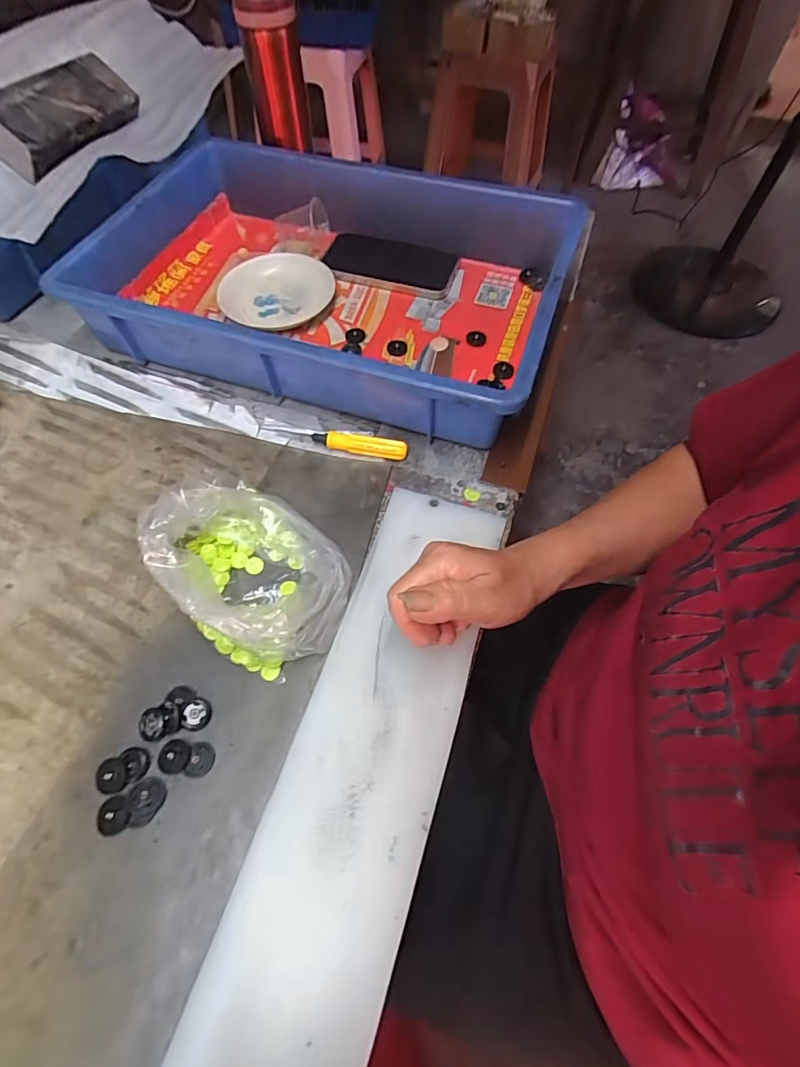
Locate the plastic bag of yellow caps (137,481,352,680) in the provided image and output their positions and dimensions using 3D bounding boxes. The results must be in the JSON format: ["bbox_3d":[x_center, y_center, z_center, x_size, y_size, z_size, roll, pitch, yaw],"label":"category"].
[{"bbox_3d":[-0.102,0.021,0.345,0.106,0.053,0.143,-41,67,-20],"label":"plastic bag of yellow caps"}]

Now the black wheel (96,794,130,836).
[{"bbox_3d":[-0.169,0.166,0.291,0.019,0.006,0.020,0,60,-1],"label":"black wheel"}]

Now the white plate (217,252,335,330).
[{"bbox_3d":[-0.131,-0.259,0.527,0.118,0.024,0.118,0,60,-1],"label":"white plate"}]

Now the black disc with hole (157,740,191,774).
[{"bbox_3d":[-0.141,0.138,0.307,0.018,0.004,0.019,0,60,-1],"label":"black disc with hole"}]

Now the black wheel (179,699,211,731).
[{"bbox_3d":[-0.133,0.117,0.320,0.019,0.005,0.020,0,60,-1],"label":"black wheel"}]

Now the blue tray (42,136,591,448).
[{"bbox_3d":[-0.067,-0.258,0.497,0.439,0.091,0.301,17,61,9],"label":"blue tray"}]

